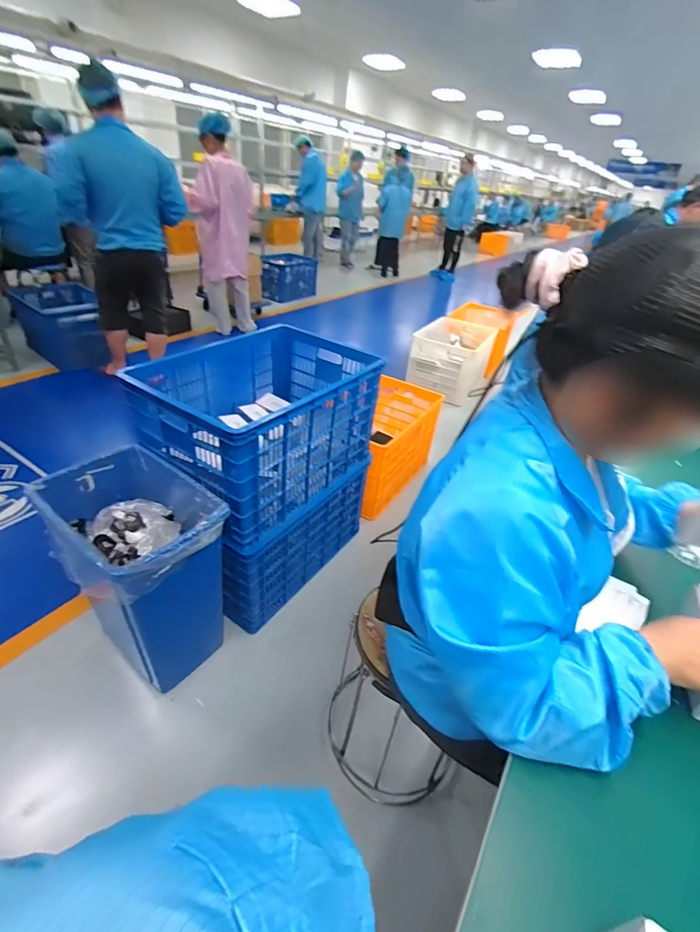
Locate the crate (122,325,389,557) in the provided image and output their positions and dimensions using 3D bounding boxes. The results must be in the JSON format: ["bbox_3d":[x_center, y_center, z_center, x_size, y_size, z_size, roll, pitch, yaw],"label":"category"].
[{"bbox_3d":[-0.250,-0.153,1.413,0.495,0.400,0.774,28,41,29],"label":"crate"}]

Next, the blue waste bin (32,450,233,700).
[{"bbox_3d":[-0.568,0.291,1.201,0.460,0.552,0.341,32,43,32],"label":"blue waste bin"}]

